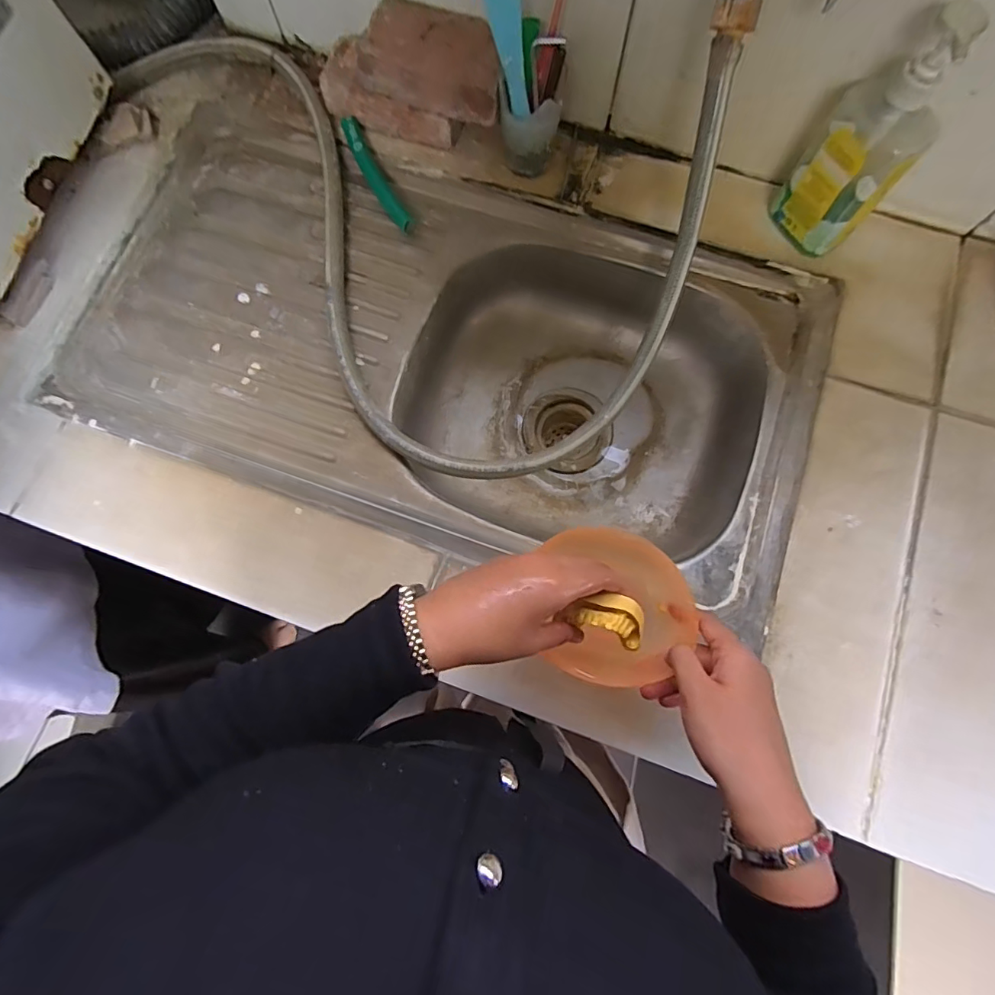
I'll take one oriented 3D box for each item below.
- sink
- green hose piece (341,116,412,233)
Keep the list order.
[{"bbox_3d":[-0.048,-0.151,0.573,0.729,0.128,0.409,19,77,5],"label":"sink"},{"bbox_3d":[-0.133,-0.350,0.549,0.024,0.023,0.145,-26,78,-6],"label":"green hose piece"}]

